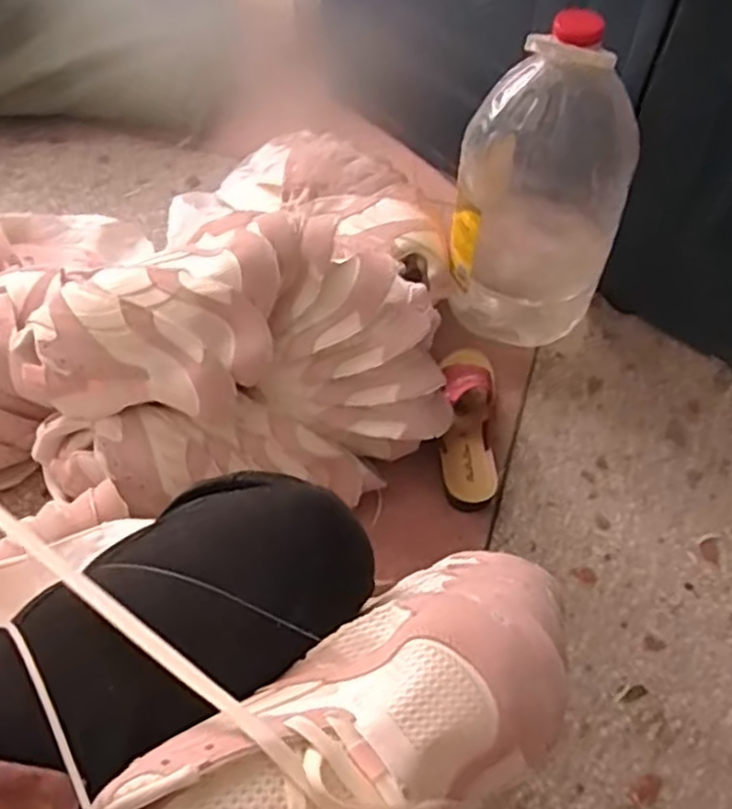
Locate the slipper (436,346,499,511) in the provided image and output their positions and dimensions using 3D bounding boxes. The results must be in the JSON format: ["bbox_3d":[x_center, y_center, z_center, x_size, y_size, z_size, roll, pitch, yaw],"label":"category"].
[{"bbox_3d":[0.128,0.015,0.902,0.070,0.077,0.227,3,58,1],"label":"slipper"}]

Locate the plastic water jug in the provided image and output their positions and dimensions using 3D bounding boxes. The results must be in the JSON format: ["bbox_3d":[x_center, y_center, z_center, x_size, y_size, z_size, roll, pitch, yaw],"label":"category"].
[{"bbox_3d":[0.221,-0.277,0.898,0.198,0.413,0.178,16,59,9],"label":"plastic water jug"}]

